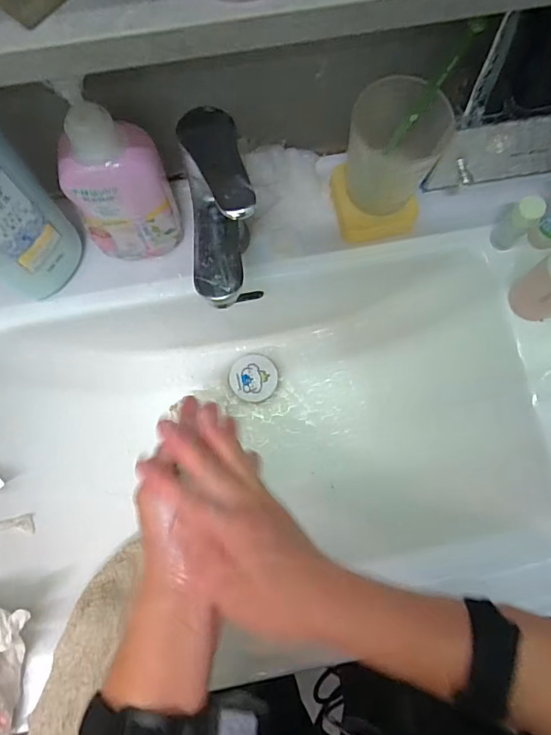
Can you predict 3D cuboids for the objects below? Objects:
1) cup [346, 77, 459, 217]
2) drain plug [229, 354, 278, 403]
[{"bbox_3d":[0.110,-0.204,0.449,0.082,0.105,0.065,24,77,6],"label":"cup"},{"bbox_3d":[-0.029,0.015,0.637,0.061,0.023,0.061,0,76,0],"label":"drain plug"}]

